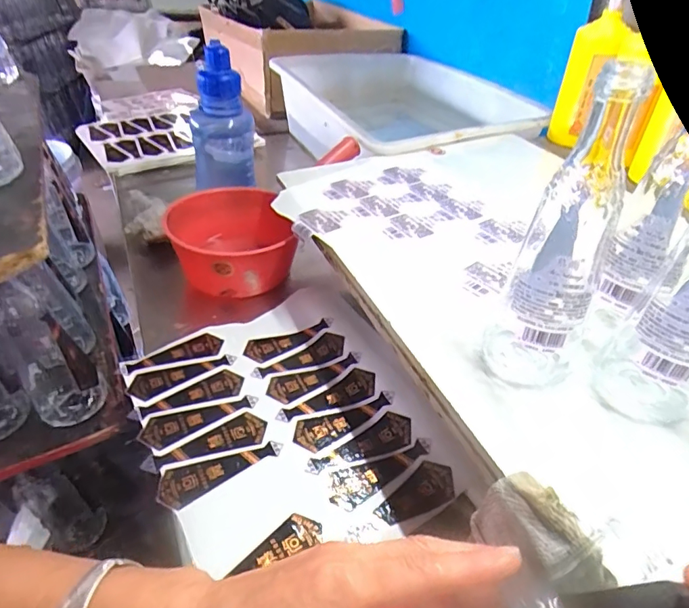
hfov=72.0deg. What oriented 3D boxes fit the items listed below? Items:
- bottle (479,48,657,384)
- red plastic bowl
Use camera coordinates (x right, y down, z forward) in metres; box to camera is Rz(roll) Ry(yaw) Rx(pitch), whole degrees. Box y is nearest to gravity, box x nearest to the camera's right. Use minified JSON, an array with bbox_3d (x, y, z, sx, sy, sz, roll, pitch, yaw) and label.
[{"bbox_3d":[0.141,-0.033,0.313,0.061,0.201,0.056,20,43,23],"label":"bottle"},{"bbox_3d":[-0.144,-0.079,0.620,0.156,0.078,0.166,-7,40,-15],"label":"red plastic bowl"}]

